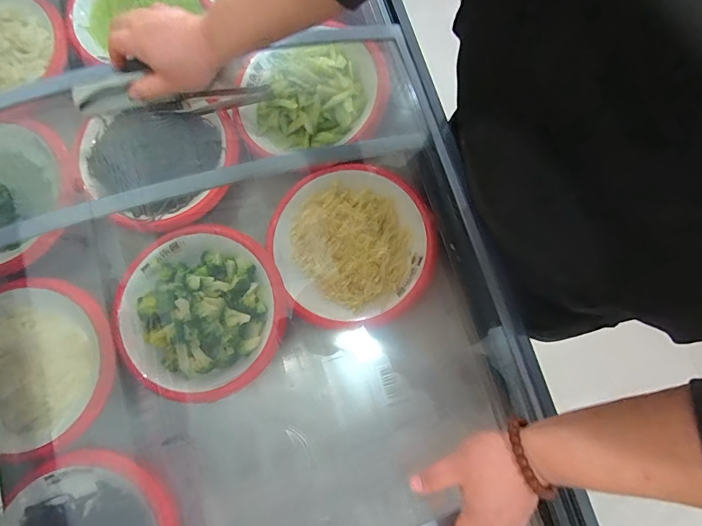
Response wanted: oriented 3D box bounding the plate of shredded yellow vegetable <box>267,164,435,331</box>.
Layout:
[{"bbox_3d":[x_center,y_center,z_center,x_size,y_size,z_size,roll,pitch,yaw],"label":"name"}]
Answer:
[{"bbox_3d":[0.003,-0.033,0.717,0.278,0.061,0.275,0,80,1],"label":"plate of shredded yellow vegetable"}]

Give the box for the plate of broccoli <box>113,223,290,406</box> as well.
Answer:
[{"bbox_3d":[-0.269,0.090,0.699,0.306,0.101,0.283,0,80,1],"label":"plate of broccoli"}]

